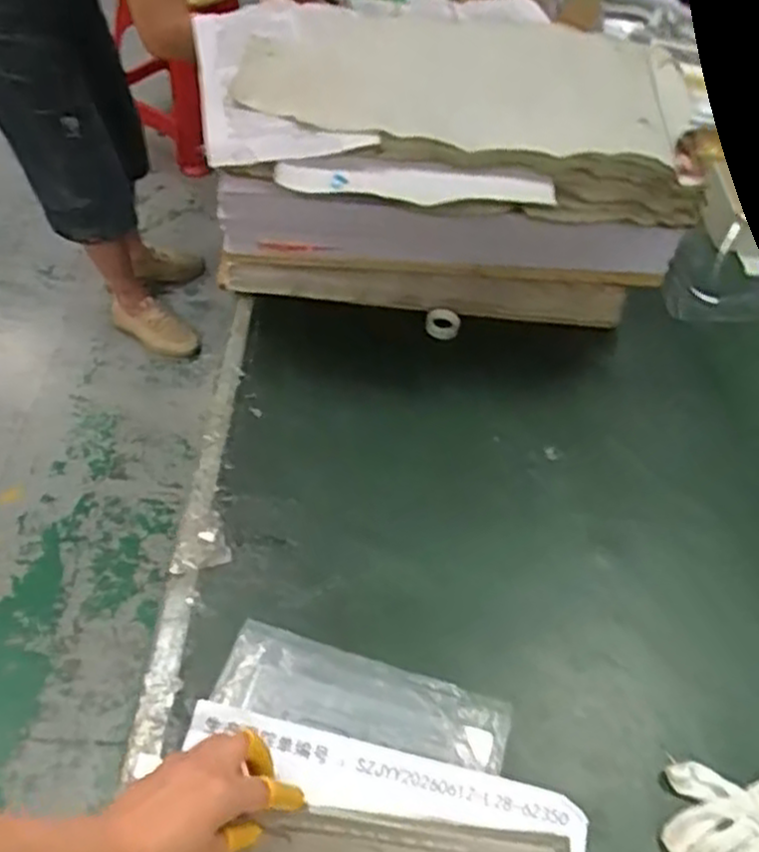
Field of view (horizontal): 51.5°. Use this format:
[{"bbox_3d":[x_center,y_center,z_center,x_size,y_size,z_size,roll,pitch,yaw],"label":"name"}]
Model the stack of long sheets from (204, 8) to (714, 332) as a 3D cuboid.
[{"bbox_3d":[0.052,-0.272,0.855,0.454,0.239,0.297,-1,51,-6],"label":"stack of long sheets"}]

